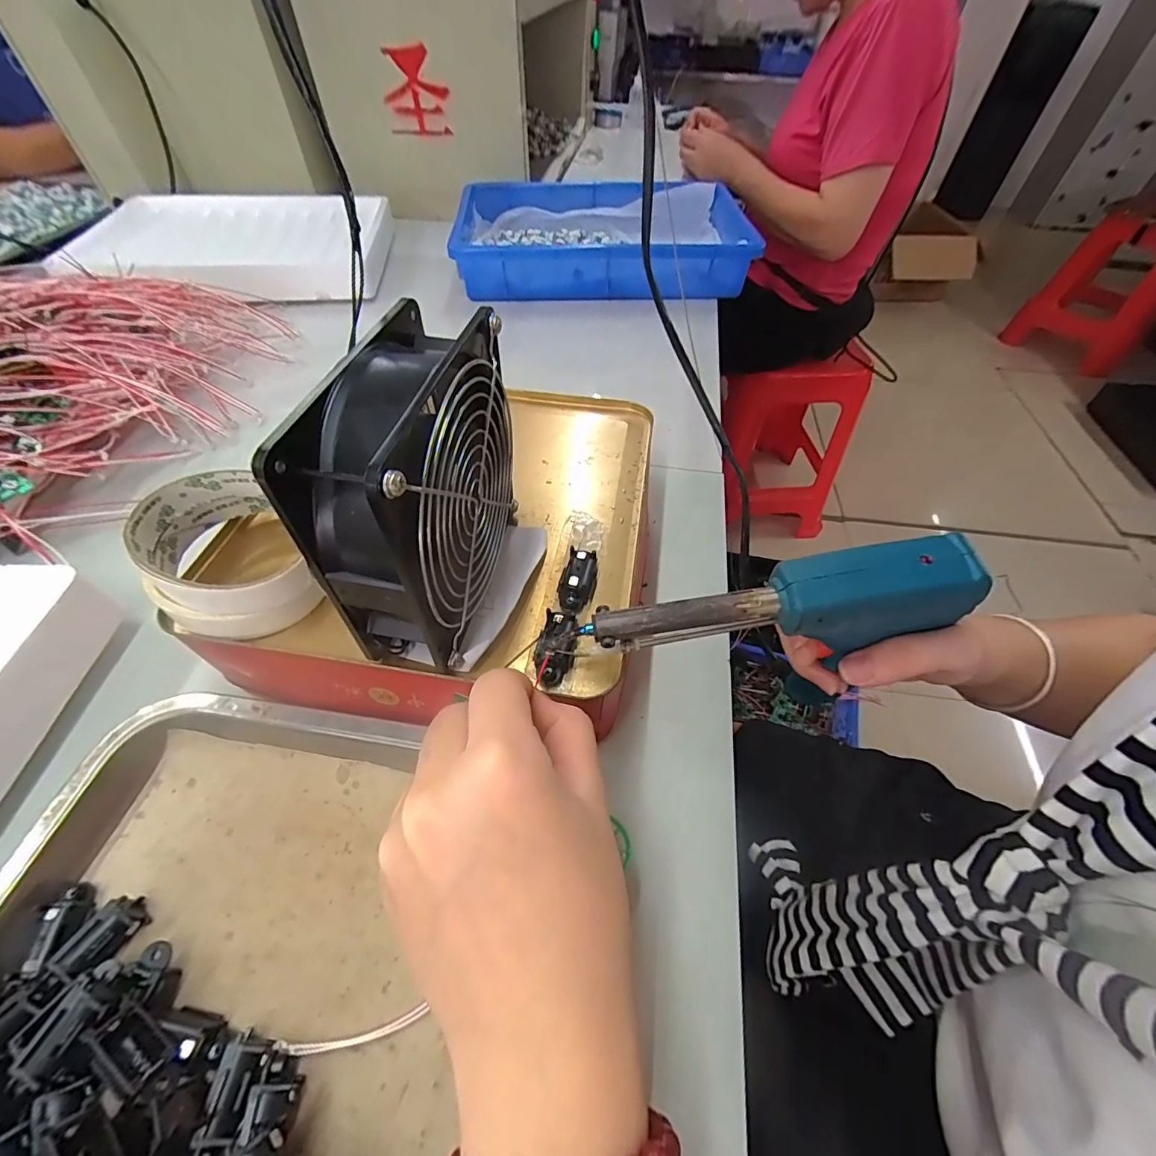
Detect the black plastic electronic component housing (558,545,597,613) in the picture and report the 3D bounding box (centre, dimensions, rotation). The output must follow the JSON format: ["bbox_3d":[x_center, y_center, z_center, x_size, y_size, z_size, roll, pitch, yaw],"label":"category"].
[{"bbox_3d":[0.000,0.002,0.257,0.017,0.011,0.036,10,52,6],"label":"black plastic electronic component housing"}]

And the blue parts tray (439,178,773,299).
[{"bbox_3d":[0.030,-0.451,0.648,0.356,0.061,0.239,-1,52,-3],"label":"blue parts tray"}]

